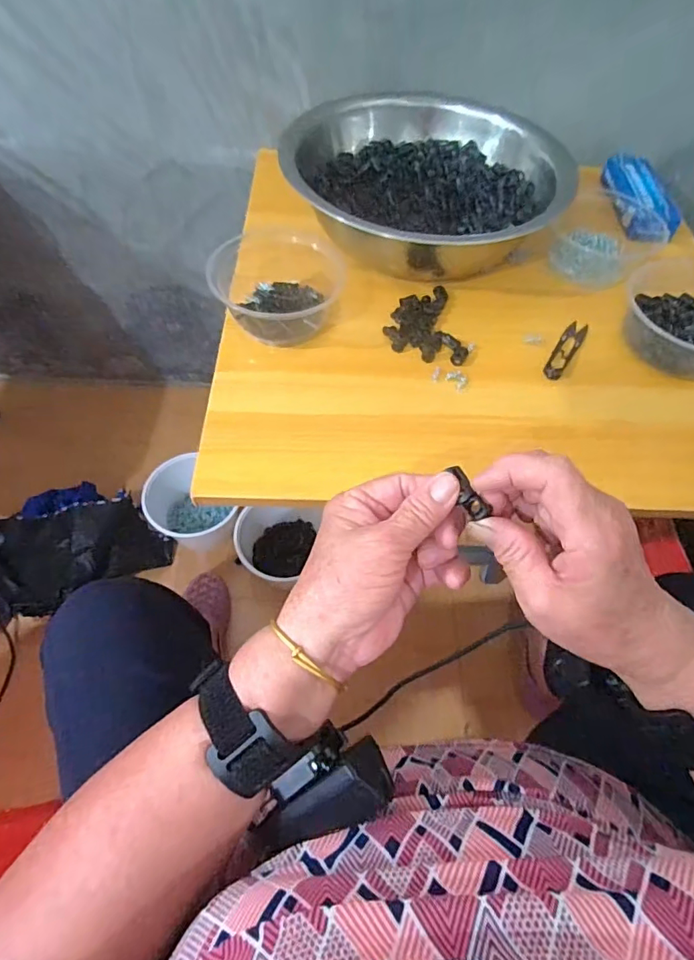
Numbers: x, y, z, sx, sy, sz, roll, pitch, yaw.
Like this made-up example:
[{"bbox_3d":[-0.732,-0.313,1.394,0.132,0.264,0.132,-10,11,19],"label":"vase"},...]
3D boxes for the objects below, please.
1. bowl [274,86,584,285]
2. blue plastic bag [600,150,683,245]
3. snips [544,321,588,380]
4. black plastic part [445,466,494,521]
[{"bbox_3d":[0.083,-0.357,0.600,0.284,0.107,0.284,2,58,-3],"label":"bowl"},{"bbox_3d":[0.386,-0.377,0.660,0.064,0.029,0.170,3,58,-2],"label":"blue plastic bag"},{"bbox_3d":[0.234,-0.138,0.530,0.021,0.006,0.097,29,61,13],"label":"snips"},{"bbox_3d":[0.062,0.006,0.256,0.009,0.010,0.029,-21,77,-16],"label":"black plastic part"}]

